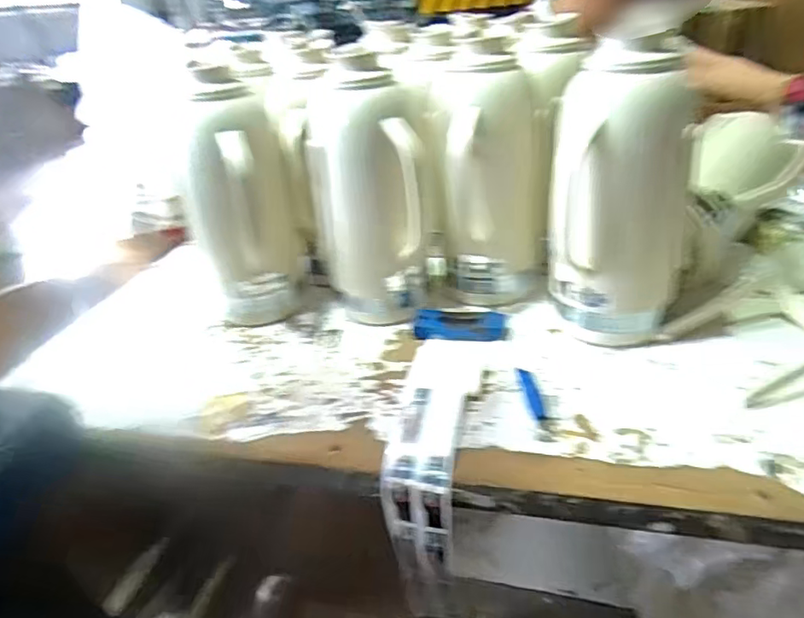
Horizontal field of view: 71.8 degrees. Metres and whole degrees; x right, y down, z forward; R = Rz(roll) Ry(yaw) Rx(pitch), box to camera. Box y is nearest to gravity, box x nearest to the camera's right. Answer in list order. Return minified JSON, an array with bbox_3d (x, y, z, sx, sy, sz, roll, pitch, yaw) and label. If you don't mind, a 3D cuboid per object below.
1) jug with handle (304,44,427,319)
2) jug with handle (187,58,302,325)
[{"bbox_3d":[-0.043,-0.160,0.803,0.155,0.344,0.126,0,30,8],"label":"jug with handle"},{"bbox_3d":[-0.236,-0.143,0.832,0.141,0.343,0.152,-12,30,-13],"label":"jug with handle"}]

